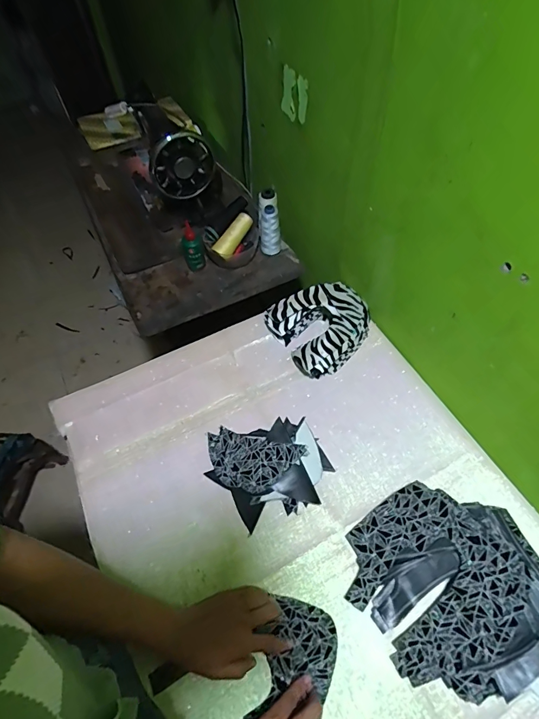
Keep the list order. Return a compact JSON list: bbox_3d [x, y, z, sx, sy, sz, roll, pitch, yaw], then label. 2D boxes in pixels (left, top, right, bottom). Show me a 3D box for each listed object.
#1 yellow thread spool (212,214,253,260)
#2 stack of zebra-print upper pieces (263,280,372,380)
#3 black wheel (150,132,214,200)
[{"bbox_3d":[-0.080,-0.274,0.877,0.037,0.036,0.116,31,79,21],"label":"yellow thread spool"},{"bbox_3d":[0.105,-0.070,0.758,0.184,0.077,0.166,-29,60,-16],"label":"stack of zebra-print upper pieces"},{"bbox_3d":[-0.182,-0.405,0.832,0.131,0.123,0.041,-16,57,-8],"label":"black wheel"}]

